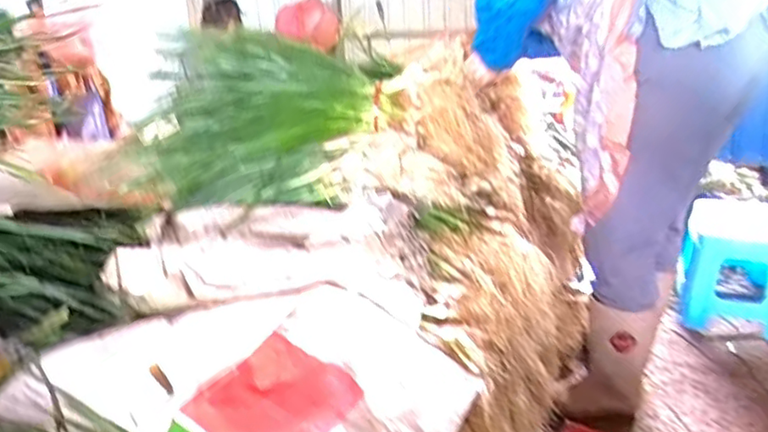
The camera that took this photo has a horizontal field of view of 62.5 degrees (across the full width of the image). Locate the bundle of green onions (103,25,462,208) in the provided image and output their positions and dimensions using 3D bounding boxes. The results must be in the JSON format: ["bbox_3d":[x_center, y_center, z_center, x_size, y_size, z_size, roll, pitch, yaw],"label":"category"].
[{"bbox_3d":[-0.171,-0.158,1.010,0.538,0.251,0.160,2,20,13],"label":"bundle of green onions"}]

